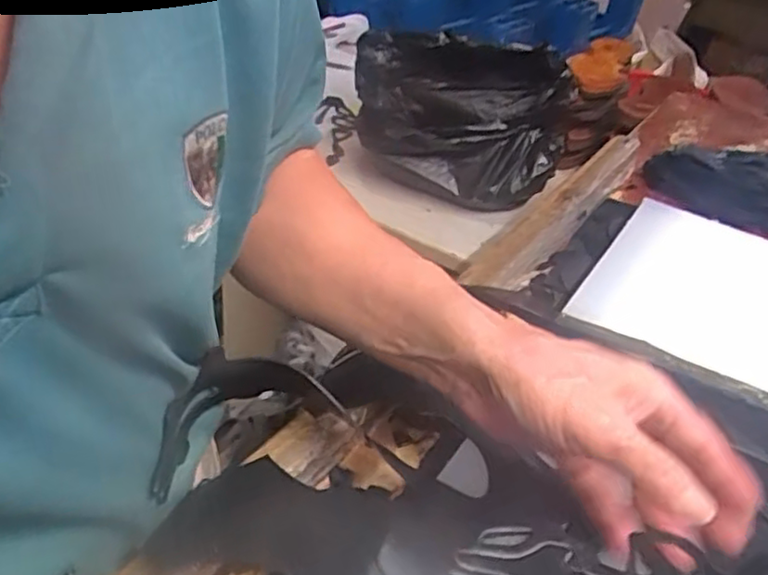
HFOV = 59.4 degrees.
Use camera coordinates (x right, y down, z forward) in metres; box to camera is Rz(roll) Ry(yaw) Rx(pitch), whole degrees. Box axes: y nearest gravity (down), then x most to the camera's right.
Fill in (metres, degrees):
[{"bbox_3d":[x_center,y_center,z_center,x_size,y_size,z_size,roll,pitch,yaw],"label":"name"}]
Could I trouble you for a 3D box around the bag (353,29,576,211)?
[{"bbox_3d":[0.127,-0.271,1.075,0.312,0.171,0.225,13,39,6],"label":"bag"}]

